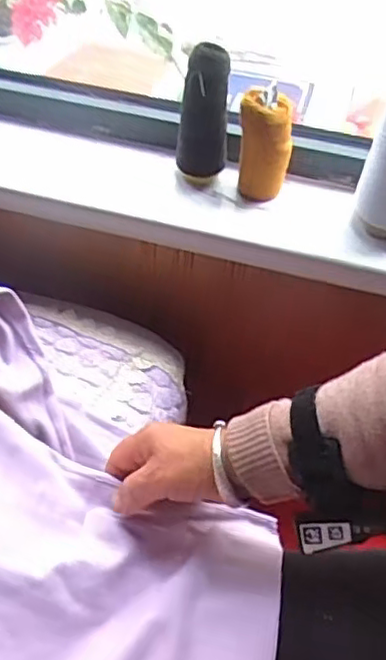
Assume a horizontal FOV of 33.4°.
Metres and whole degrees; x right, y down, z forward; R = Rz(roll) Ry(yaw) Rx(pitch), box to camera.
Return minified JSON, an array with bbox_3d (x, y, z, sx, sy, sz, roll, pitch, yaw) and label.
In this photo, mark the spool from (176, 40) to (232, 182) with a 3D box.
[{"bbox_3d":[0.012,-0.236,0.709,0.053,0.148,0.053,2,46,-2],"label":"spool"}]

